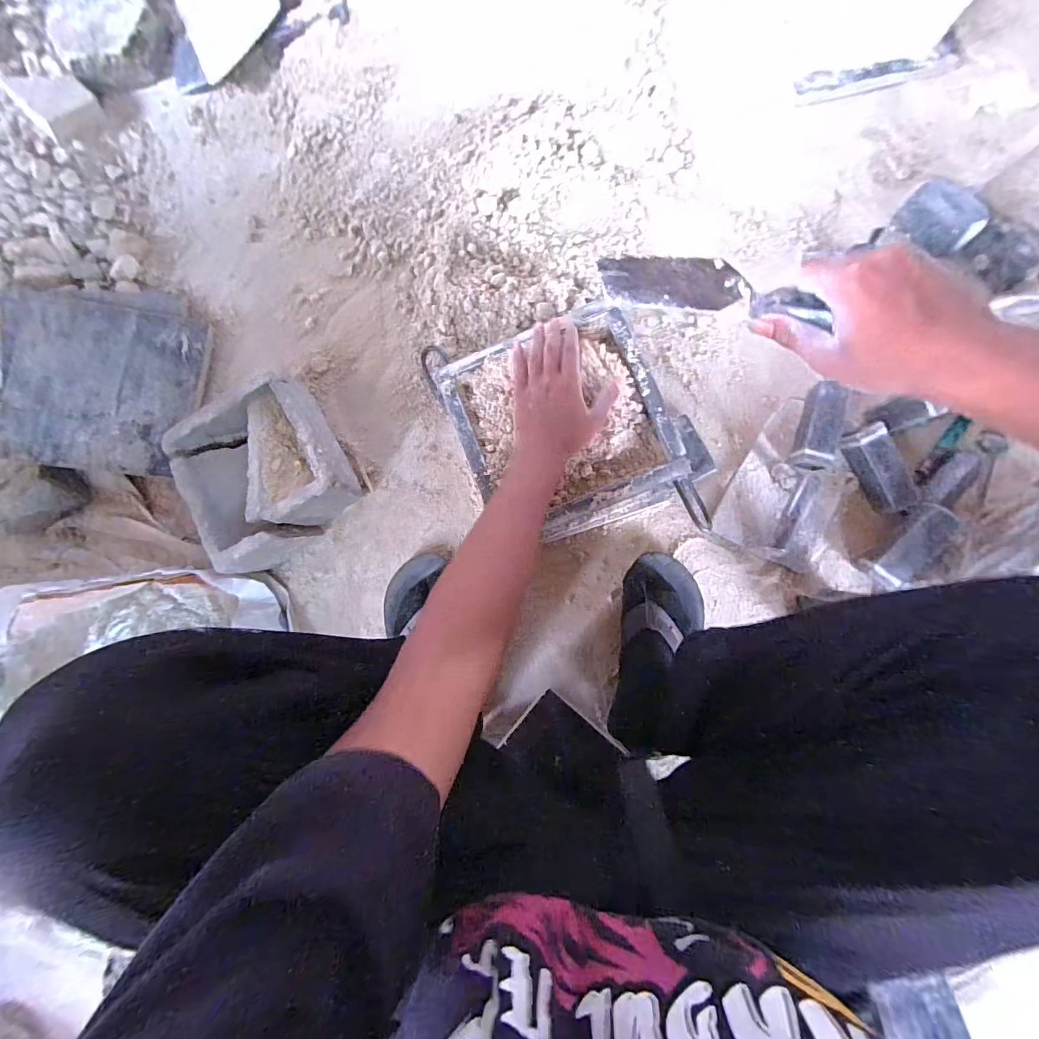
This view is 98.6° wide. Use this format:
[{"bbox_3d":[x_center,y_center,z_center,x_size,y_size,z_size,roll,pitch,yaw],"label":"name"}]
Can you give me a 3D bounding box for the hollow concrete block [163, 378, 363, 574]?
[{"bbox_3d":[-0.354,-0.062,0.640,0.204,0.105,0.223,-26,86,-1],"label":"hollow concrete block"}]

